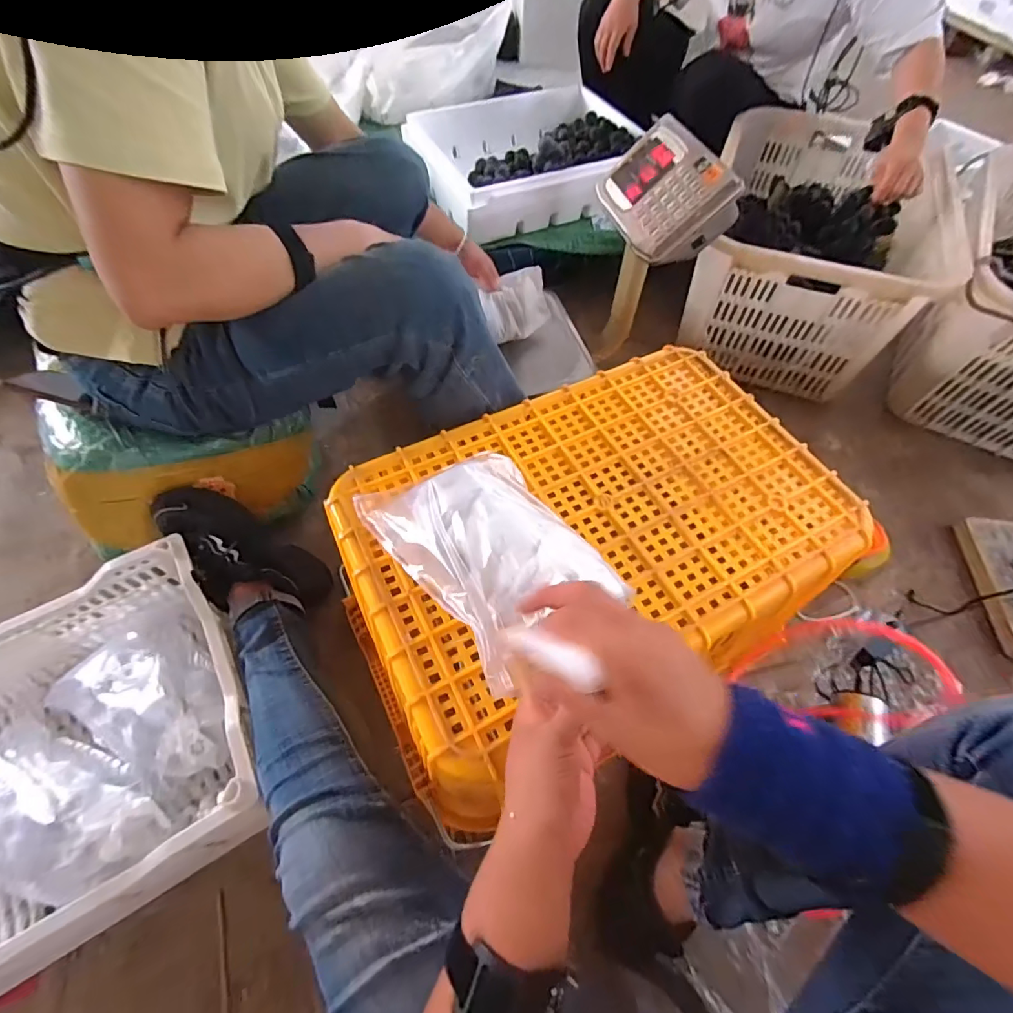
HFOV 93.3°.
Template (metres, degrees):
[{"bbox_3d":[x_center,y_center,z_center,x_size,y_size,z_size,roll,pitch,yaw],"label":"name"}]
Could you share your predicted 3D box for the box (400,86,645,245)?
[{"bbox_3d":[0.036,-0.773,1.052,0.442,0.118,0.375,-19,62,-13],"label":"box"}]

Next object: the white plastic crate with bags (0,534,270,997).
[{"bbox_3d":[-0.557,0.317,0.544,0.507,0.163,0.356,-28,64,-17],"label":"white plastic crate with bags"}]

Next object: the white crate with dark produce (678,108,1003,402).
[{"bbox_3d":[0.616,-0.531,0.987,0.419,0.268,0.575,20,61,10],"label":"white crate with dark produce"}]

